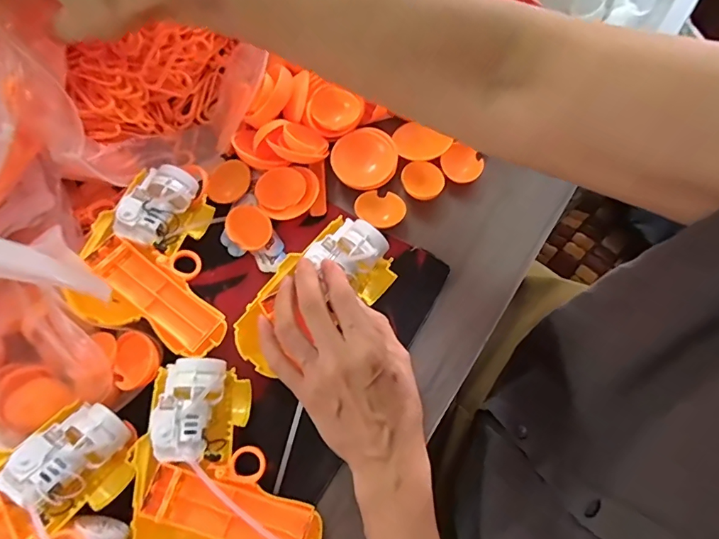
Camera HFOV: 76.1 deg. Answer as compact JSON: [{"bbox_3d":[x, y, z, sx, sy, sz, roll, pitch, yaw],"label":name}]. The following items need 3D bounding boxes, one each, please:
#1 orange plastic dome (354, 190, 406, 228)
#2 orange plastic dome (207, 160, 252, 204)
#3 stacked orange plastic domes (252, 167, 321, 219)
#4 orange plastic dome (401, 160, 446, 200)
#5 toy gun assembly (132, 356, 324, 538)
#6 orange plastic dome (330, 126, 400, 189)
[{"bbox_3d":[0.018,-0.051,0.404,0.043,0.015,0.033,6,66,6],"label":"orange plastic dome"},{"bbox_3d":[-0.116,-0.078,0.408,0.033,0.009,0.042,31,71,16],"label":"orange plastic dome"},{"bbox_3d":[-0.063,-0.068,0.405,0.054,0.014,0.045,-21,88,-6],"label":"stacked orange plastic domes"},{"bbox_3d":[0.056,-0.079,0.413,0.036,0.019,0.041,2,66,4],"label":"orange plastic dome"},{"bbox_3d":[-0.092,0.144,0.313,0.127,0.039,0.168,-16,66,-4],"label":"toy gun assembly"},{"bbox_3d":[0.004,-0.097,0.409,0.058,0.012,0.051,-15,91,-5],"label":"orange plastic dome"}]

